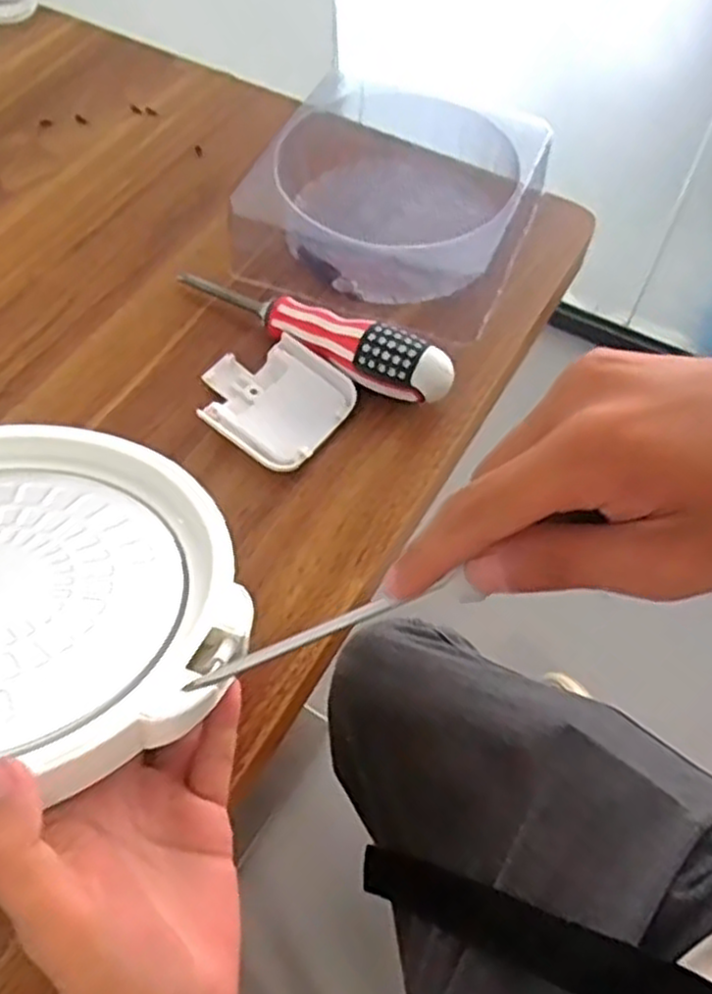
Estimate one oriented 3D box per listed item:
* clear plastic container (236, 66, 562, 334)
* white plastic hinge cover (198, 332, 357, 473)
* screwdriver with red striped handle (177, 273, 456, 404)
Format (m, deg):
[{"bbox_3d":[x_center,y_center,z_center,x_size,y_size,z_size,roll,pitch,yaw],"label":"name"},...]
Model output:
[{"bbox_3d":[0.025,-0.199,0.491,0.175,0.052,0.184,21,61,12],"label":"clear plastic container"},{"bbox_3d":[-0.047,-0.054,0.423,0.078,0.017,0.071,33,64,18],"label":"white plastic hinge cover"},{"bbox_3d":[-0.029,-0.095,0.438,0.178,0.037,0.027,28,62,16],"label":"screwdriver with red striped handle"}]

